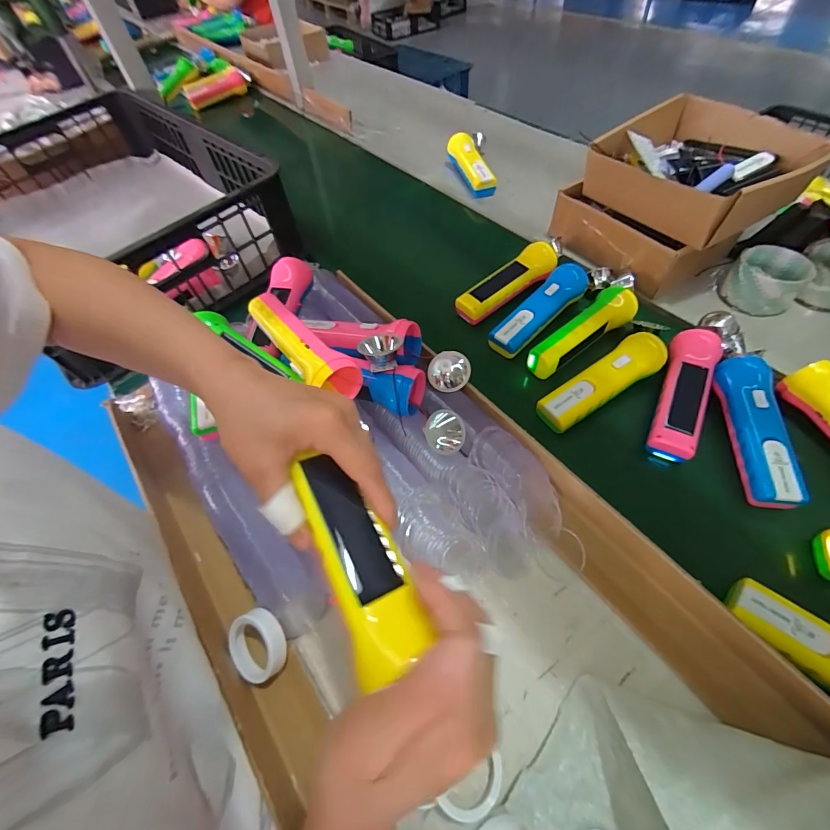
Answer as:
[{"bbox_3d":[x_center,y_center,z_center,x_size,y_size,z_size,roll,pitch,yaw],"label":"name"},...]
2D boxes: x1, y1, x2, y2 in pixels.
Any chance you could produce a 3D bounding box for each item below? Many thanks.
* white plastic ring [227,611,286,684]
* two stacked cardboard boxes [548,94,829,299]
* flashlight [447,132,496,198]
[{"bbox_3d":[-0.133,0.193,0.326,0.051,0.021,0.051,-2,83,18],"label":"white plastic ring"},{"bbox_3d":[0.366,-0.305,0.545,0.226,0.141,0.224,-26,58,-15],"label":"two stacked cardboard boxes"},{"bbox_3d":[0.104,-0.470,0.730,0.043,0.047,0.162,-16,56,-8],"label":"flashlight"}]

